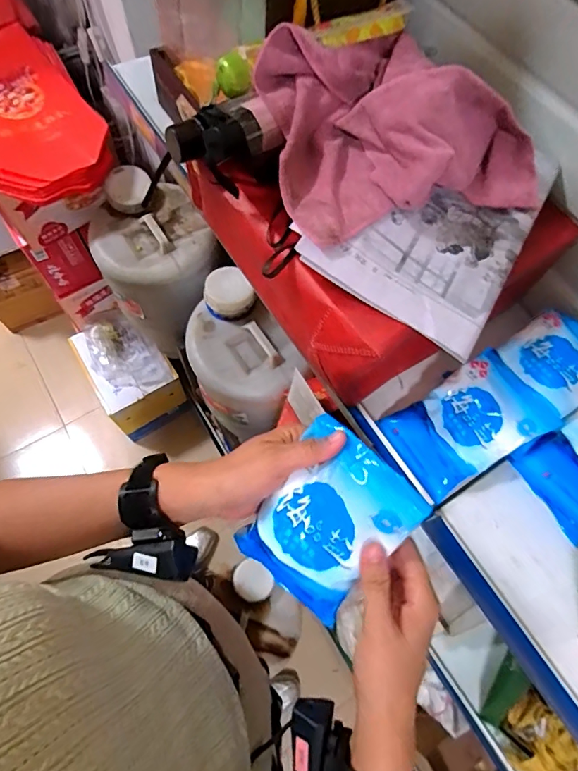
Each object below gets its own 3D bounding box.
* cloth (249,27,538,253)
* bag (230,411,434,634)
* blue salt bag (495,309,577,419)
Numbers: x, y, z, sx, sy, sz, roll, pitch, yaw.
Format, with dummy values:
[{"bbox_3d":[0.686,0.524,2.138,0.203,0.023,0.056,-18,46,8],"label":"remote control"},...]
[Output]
[{"bbox_3d":[0.109,-0.271,0.451,0.265,0.085,0.214,-16,68,-10],"label":"cloth"},{"bbox_3d":[0.027,0.113,0.357,0.103,0.034,0.145,39,108,22],"label":"bag"},{"bbox_3d":[0.324,-0.033,0.527,0.116,0.023,0.108,-28,71,-14],"label":"blue salt bag"}]

